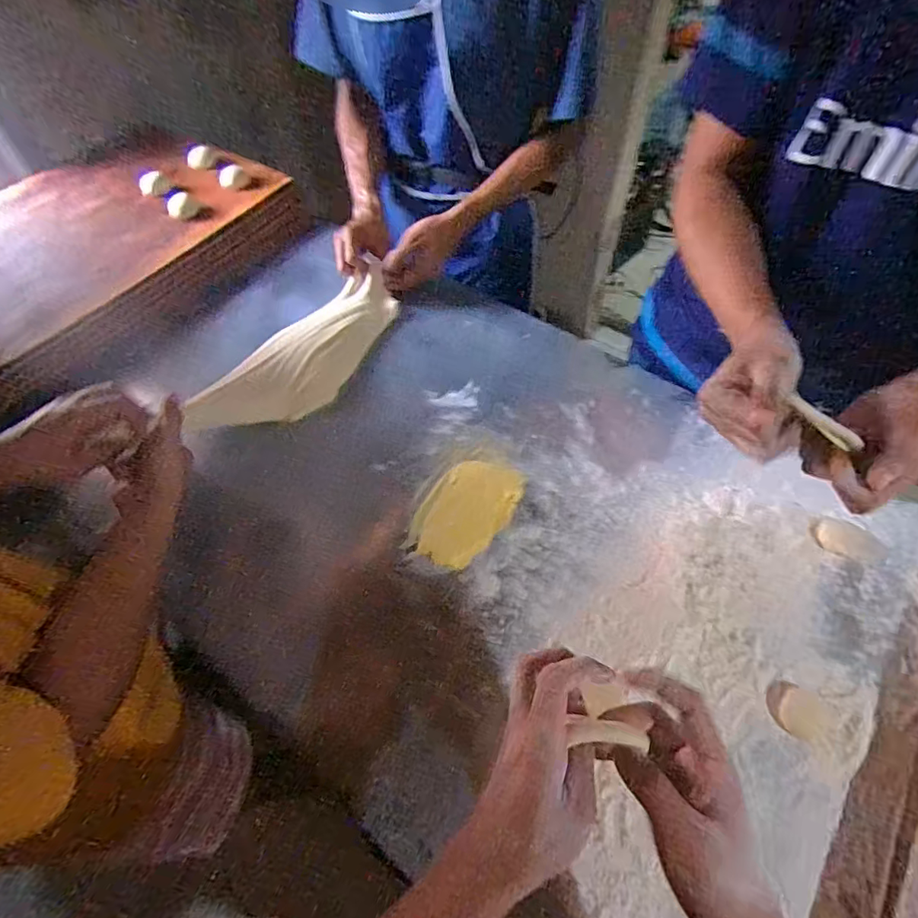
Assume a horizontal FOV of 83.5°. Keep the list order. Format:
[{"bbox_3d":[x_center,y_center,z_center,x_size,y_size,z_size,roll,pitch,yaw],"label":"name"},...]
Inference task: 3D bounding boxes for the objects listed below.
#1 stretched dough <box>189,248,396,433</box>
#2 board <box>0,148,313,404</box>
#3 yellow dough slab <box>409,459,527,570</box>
[{"bbox_3d":[-0.214,-0.157,0.729,0.122,0.065,0.356,19,59,14],"label":"stretched dough"},{"bbox_3d":[-0.608,-0.379,0.879,0.346,0.094,0.572,24,55,15],"label":"board"},{"bbox_3d":[0.011,0.061,0.615,0.094,0.010,0.146,25,60,17],"label":"yellow dough slab"}]

